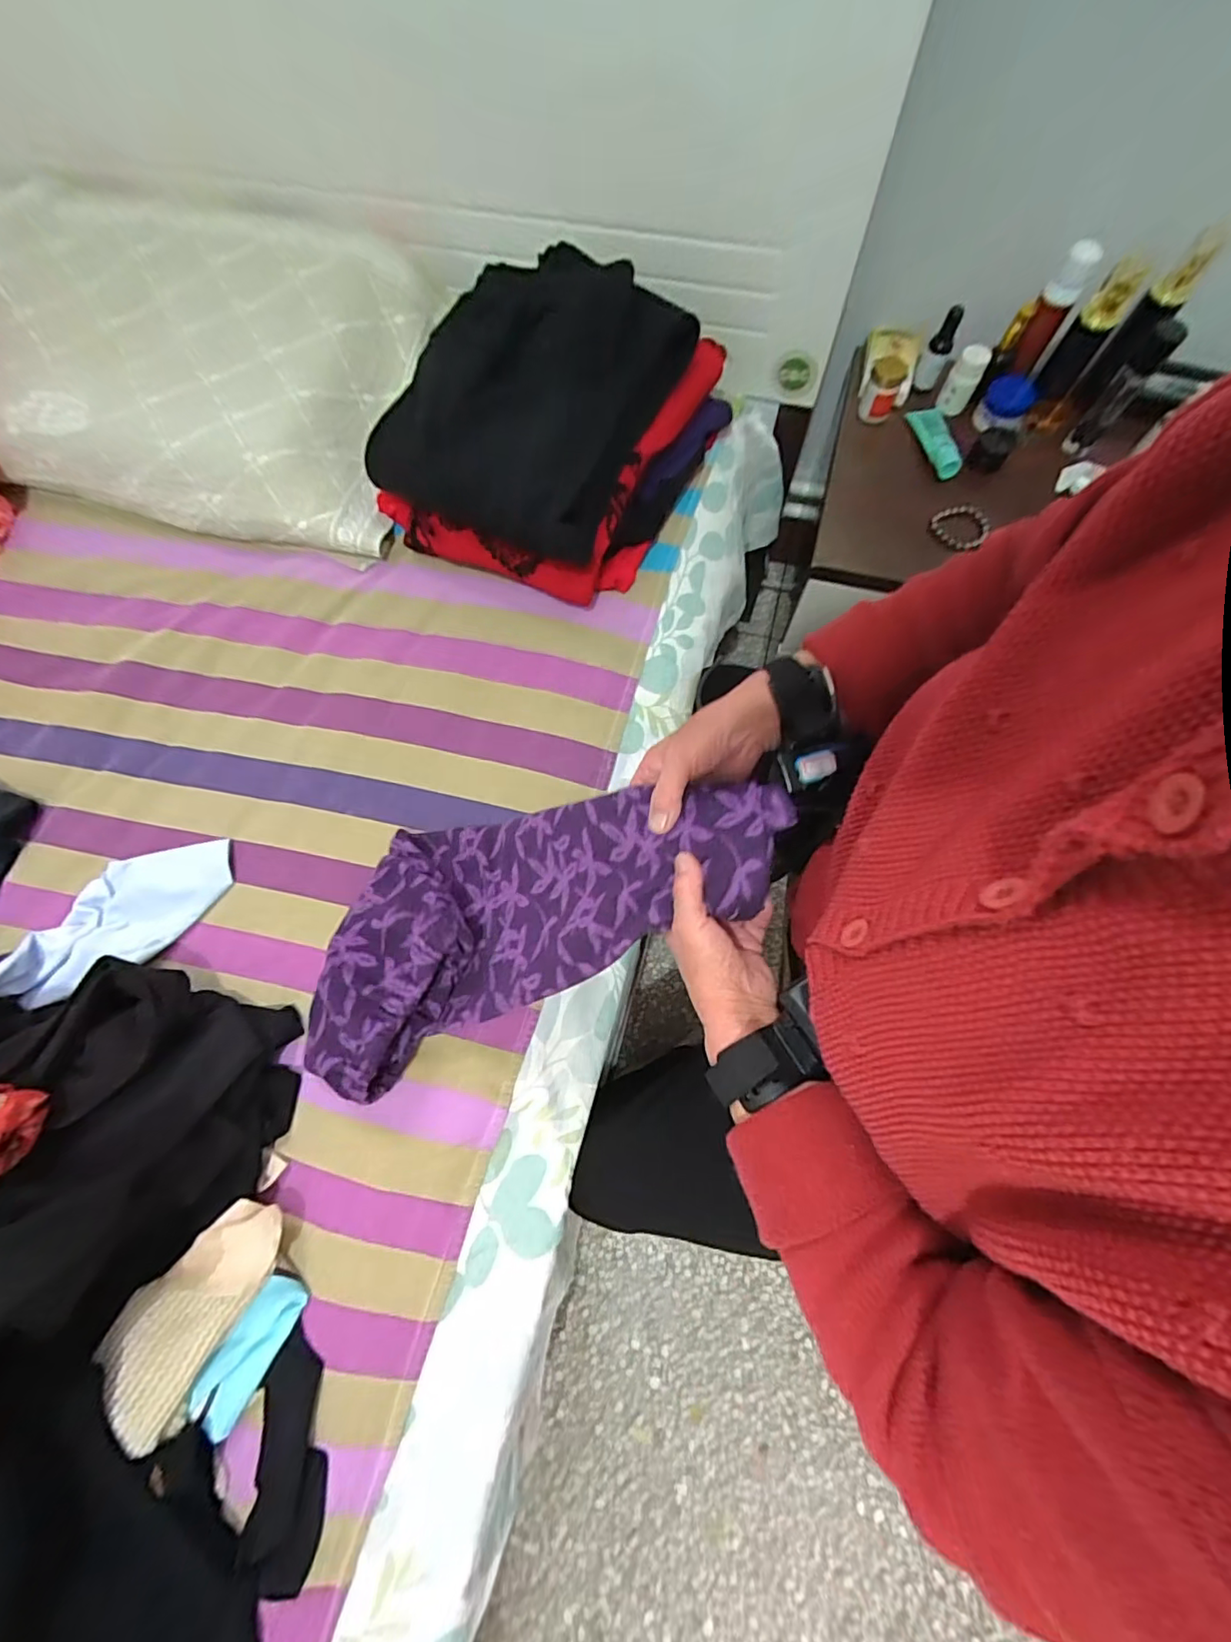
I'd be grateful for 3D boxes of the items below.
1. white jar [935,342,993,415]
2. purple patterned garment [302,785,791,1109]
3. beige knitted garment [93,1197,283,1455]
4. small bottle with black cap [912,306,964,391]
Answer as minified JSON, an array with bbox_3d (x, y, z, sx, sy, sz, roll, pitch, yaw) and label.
[{"bbox_3d":[0.454,-0.575,0.738,0.036,0.070,0.035,-1,74,2],"label":"white jar"},{"bbox_3d":[-0.067,0.058,0.465,0.408,0.093,0.199,-23,73,20],"label":"purple patterned garment"},{"bbox_3d":[-0.327,0.377,0.444,0.075,0.067,0.143,26,76,9],"label":"beige knitted garment"},{"bbox_3d":[0.422,-0.614,0.742,0.032,0.098,0.034,25,76,9],"label":"small bottle with black cap"}]

